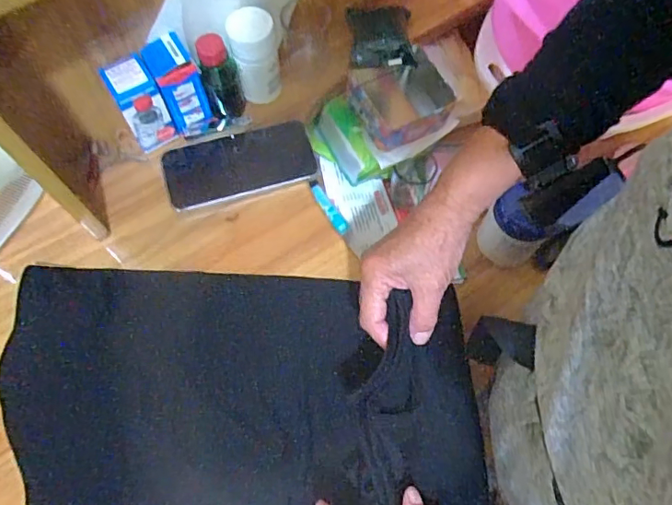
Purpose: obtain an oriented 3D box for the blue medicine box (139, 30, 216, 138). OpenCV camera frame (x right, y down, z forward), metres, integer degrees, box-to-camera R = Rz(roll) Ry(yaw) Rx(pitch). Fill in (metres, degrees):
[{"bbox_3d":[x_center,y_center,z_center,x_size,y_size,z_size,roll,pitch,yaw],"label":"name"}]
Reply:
[{"bbox_3d":[-0.164,-0.174,0.548,0.043,0.095,0.052,-27,70,-12],"label":"blue medicine box"}]

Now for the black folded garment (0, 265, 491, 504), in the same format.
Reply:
[{"bbox_3d":[-0.093,0.131,0.472,0.426,0.050,0.239,0,67,-1],"label":"black folded garment"}]

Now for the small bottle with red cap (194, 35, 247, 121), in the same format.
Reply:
[{"bbox_3d":[-0.122,-0.190,0.555,0.037,0.094,0.031,-15,68,-7],"label":"small bottle with red cap"}]

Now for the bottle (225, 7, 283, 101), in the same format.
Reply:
[{"bbox_3d":[-0.089,-0.214,0.568,0.048,0.092,0.046,-12,68,-6],"label":"bottle"}]

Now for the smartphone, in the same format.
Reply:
[{"bbox_3d":[-0.105,-0.096,0.572,0.162,0.013,0.078,-18,69,-8],"label":"smartphone"}]

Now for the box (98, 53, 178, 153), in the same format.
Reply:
[{"bbox_3d":[-0.205,-0.154,0.544,0.047,0.095,0.044,-26,70,-11],"label":"box"}]

